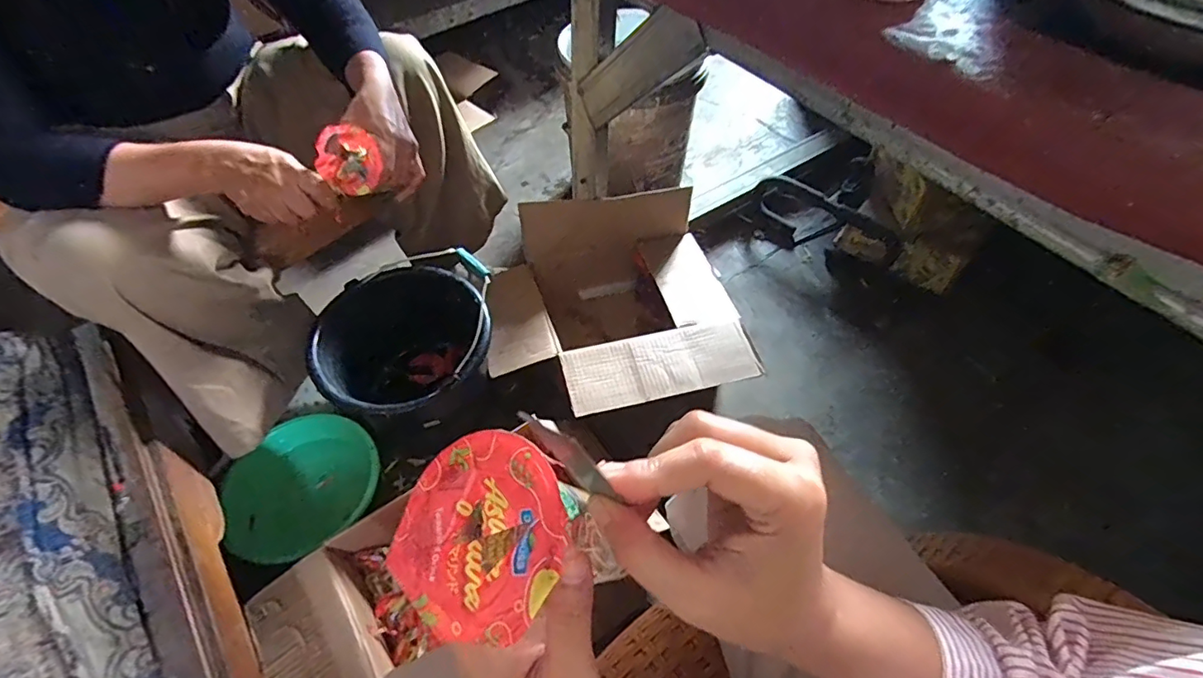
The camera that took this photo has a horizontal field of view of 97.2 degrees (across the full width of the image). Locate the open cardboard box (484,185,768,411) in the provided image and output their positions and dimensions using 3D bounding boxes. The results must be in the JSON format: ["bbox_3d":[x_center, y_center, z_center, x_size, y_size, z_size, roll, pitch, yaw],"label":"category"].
[{"bbox_3d":[0.011,-0.049,0.951,0.420,0.204,0.385,-12,55,-9],"label":"open cardboard box"}]

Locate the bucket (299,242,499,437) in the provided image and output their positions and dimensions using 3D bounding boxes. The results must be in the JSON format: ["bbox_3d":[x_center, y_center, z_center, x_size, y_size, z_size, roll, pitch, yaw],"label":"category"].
[{"bbox_3d":[-0.307,0.020,0.882,0.274,0.233,0.240,-27,59,-18],"label":"bucket"}]

